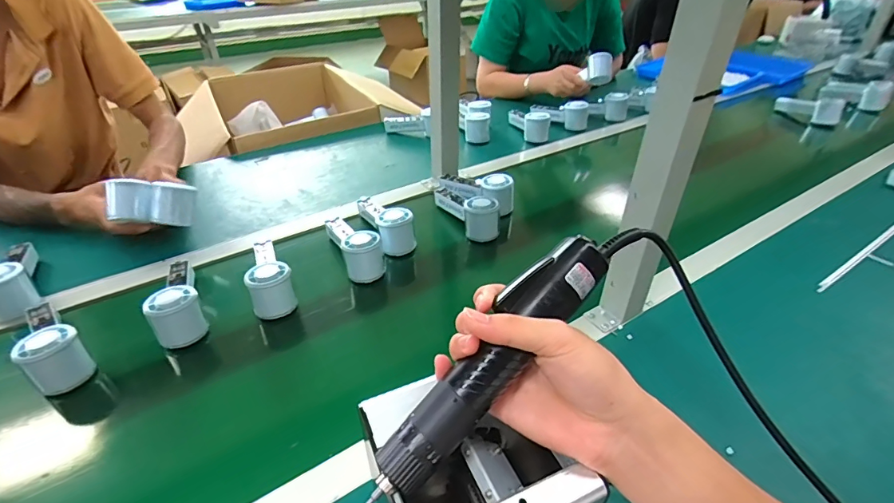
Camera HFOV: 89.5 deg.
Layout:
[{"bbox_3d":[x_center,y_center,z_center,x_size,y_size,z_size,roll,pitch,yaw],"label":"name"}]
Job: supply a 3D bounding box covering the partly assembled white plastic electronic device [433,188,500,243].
[{"bbox_3d":[0.035,-0.077,0.785,0.061,0.057,0.140,-19,41,-24],"label":"partly assembled white plastic electronic device"}]

